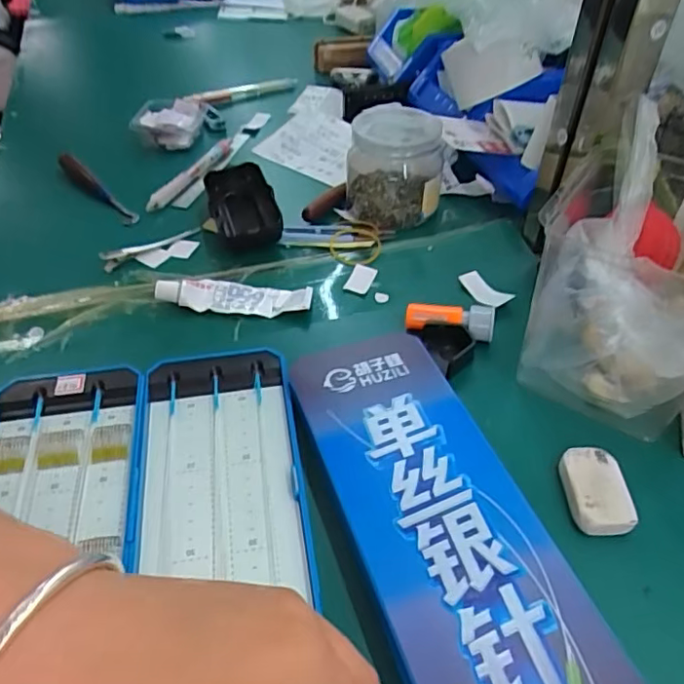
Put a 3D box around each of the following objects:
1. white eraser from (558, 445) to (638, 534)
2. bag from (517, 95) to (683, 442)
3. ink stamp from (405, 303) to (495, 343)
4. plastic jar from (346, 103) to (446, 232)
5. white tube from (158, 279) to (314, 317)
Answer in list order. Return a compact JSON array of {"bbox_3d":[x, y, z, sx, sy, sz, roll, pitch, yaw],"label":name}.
[{"bbox_3d":[0.135,0.080,0.311,0.031,0.017,0.047,1,44,1],"label":"white eraser"},{"bbox_3d":[0.181,-0.042,0.353,0.108,0.133,0.132,26,49,24],"label":"bag"},{"bbox_3d":[0.073,-0.013,0.396,0.059,0.020,0.018,8,44,7],"label":"ink stamp"},{"bbox_3d":[0.046,-0.152,0.498,0.079,0.070,0.089,8,44,8],"label":"plastic jar"},{"bbox_3d":[-0.079,-0.036,0.424,0.112,0.012,0.028,4,44,3],"label":"white tube"}]

